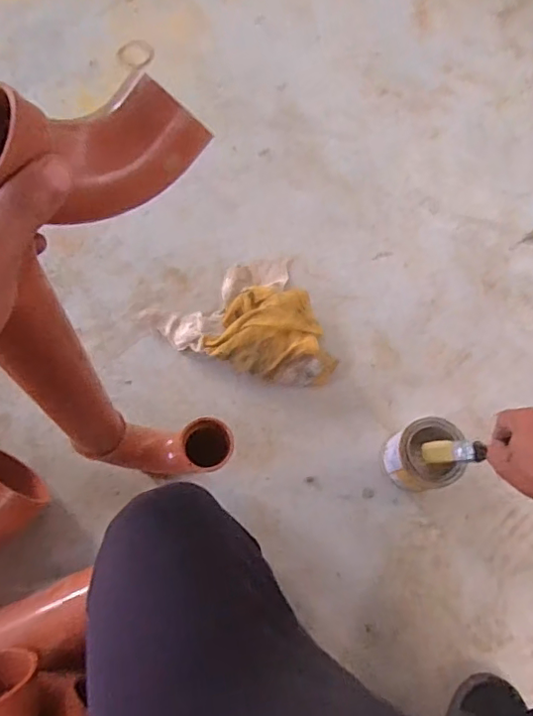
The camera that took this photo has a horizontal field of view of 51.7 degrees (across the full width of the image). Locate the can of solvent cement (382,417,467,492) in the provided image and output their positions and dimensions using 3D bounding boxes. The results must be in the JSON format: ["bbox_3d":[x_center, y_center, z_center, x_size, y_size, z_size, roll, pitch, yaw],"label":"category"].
[{"bbox_3d":[0.198,0.131,0.720,0.079,0.111,0.082,0,73,-1],"label":"can of solvent cement"}]

